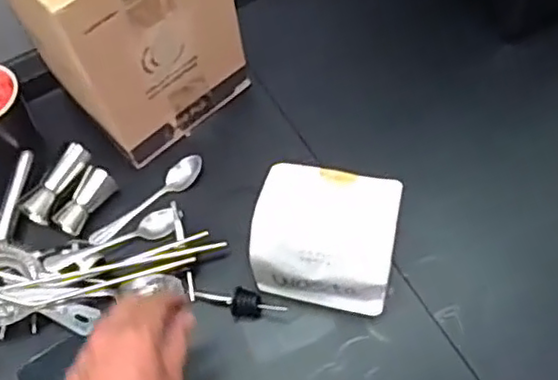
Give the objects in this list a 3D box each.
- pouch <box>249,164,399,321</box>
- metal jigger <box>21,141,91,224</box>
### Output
[{"bbox_3d":[0.045,0.045,0.651,0.138,0.086,0.112,9,62,8],"label":"pouch"},{"bbox_3d":[-0.243,-0.007,0.725,0.032,0.035,0.094,28,66,17],"label":"metal jigger"}]

